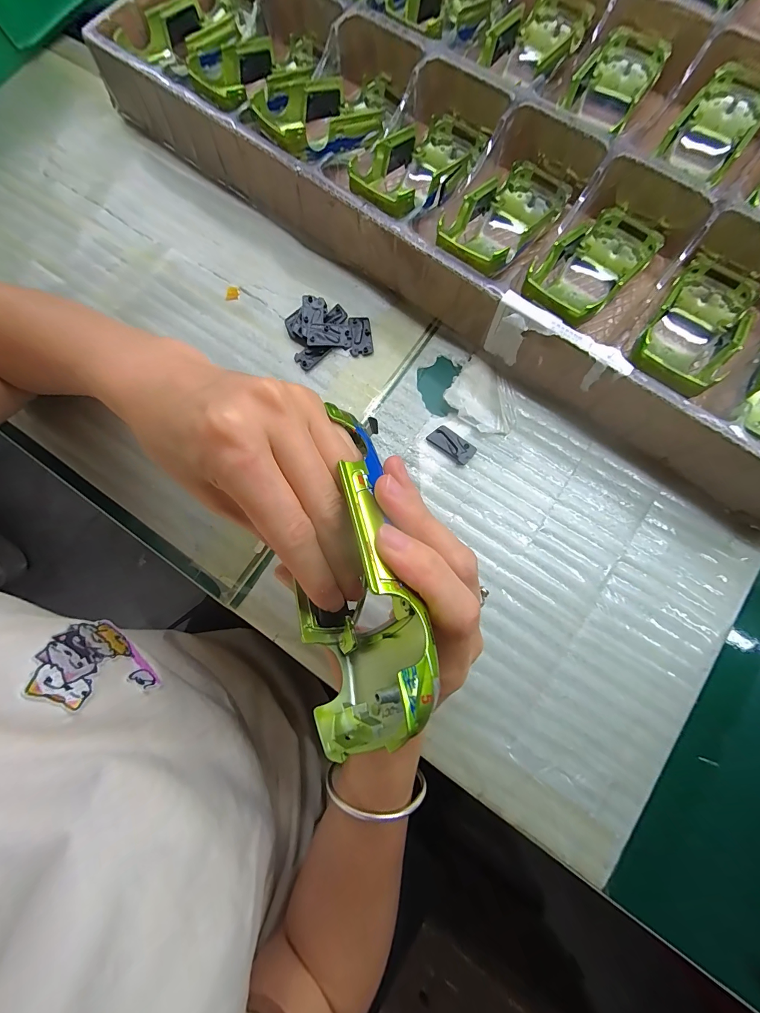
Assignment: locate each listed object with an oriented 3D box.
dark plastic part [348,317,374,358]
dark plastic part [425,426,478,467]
[{"bbox_3d":[-0.016,-0.135,0.281,0.017,0.004,0.033,-8,79,0],"label":"dark plastic part"},{"bbox_3d":[0.052,-0.045,0.260,0.034,0.004,0.017,40,82,8],"label":"dark plastic part"}]

